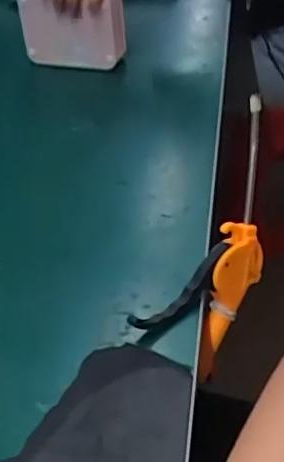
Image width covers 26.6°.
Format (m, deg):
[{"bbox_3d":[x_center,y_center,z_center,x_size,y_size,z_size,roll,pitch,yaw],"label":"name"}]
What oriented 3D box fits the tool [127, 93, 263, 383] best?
[{"bbox_3d":[0.066,0.010,0.479,0.019,0.095,0.205,23,86,60],"label":"tool"}]

